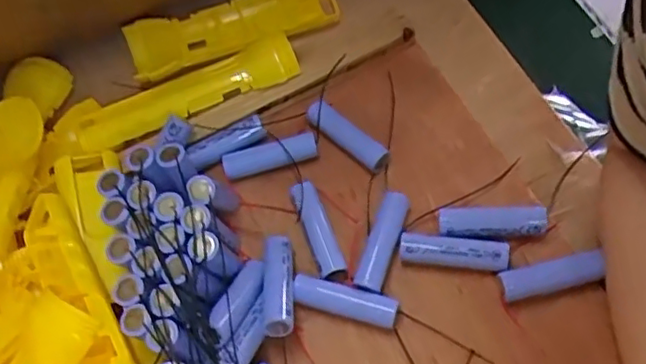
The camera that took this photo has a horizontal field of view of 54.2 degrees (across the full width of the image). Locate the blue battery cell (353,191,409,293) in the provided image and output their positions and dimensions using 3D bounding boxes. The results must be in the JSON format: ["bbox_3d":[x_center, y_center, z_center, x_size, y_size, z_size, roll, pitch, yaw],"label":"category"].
[{"bbox_3d":[0.038,0.038,0.405,0.018,0.016,0.066,17,70,16],"label":"blue battery cell"}]

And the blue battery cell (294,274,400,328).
[{"bbox_3d":[0.014,0.072,0.387,0.064,0.015,0.018,13,69,14],"label":"blue battery cell"}]

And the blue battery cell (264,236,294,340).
[{"bbox_3d":[-0.027,0.060,0.386,0.019,0.013,0.069,-6,45,0],"label":"blue battery cell"}]

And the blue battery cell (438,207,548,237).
[{"bbox_3d":[0.106,0.027,0.399,0.064,0.021,0.018,-2,66,8],"label":"blue battery cell"}]

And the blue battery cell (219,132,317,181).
[{"bbox_3d":[-0.037,-0.019,0.437,0.065,0.020,0.018,-15,65,2],"label":"blue battery cell"}]

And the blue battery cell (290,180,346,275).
[{"bbox_3d":[-0.004,0.030,0.408,0.017,0.018,0.063,-21,65,-1],"label":"blue battery cell"}]

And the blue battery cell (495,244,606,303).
[{"bbox_3d":[0.138,0.058,0.383,0.061,0.019,0.018,-15,65,2],"label":"blue battery cell"}]

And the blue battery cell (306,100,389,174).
[{"bbox_3d":[0.015,-0.032,0.427,0.066,0.019,0.021,36,76,21],"label":"blue battery cell"}]

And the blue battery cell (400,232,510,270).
[{"bbox_3d":[0.081,0.044,0.392,0.064,0.020,0.018,5,67,11],"label":"blue battery cell"}]

